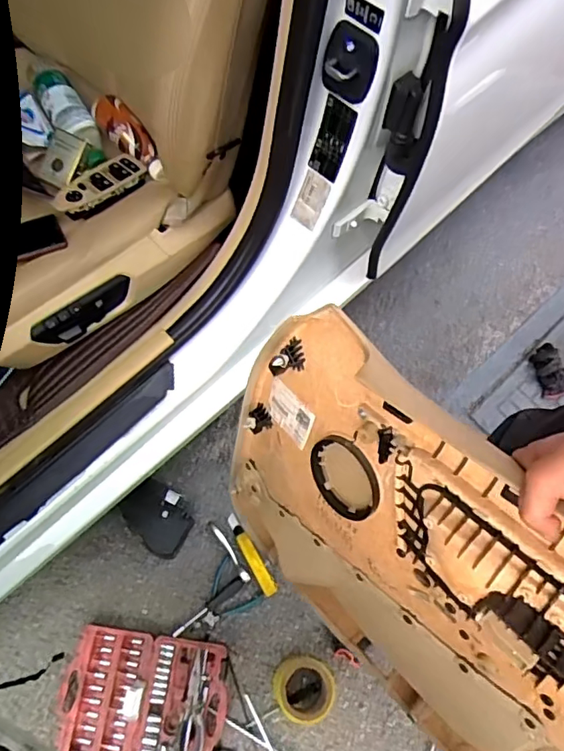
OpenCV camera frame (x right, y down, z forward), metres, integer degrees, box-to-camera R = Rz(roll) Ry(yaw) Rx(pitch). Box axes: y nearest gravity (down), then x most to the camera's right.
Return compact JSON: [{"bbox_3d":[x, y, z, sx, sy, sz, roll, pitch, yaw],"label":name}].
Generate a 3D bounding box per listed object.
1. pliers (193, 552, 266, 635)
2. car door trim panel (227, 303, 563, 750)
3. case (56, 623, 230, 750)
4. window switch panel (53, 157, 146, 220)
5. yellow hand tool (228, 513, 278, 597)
[{"bbox_3d":[-0.130,0.463,1.109,0.147,0.014,0.113,-39,75,-12],"label":"pliers"},{"bbox_3d":[0.216,0.277,0.606,0.083,0.582,0.788,-31,63,-29],"label":"car door trim panel"},{"bbox_3d":[-0.266,0.631,1.043,0.304,0.034,0.233,8,71,4],"label":"case"},{"bbox_3d":[-0.292,-0.301,0.860,0.062,0.033,0.153,40,62,13],"label":"window switch panel"},{"bbox_3d":[-0.066,0.375,1.130,0.031,0.017,0.181,-29,73,-9],"label":"yellow hand tool"}]

